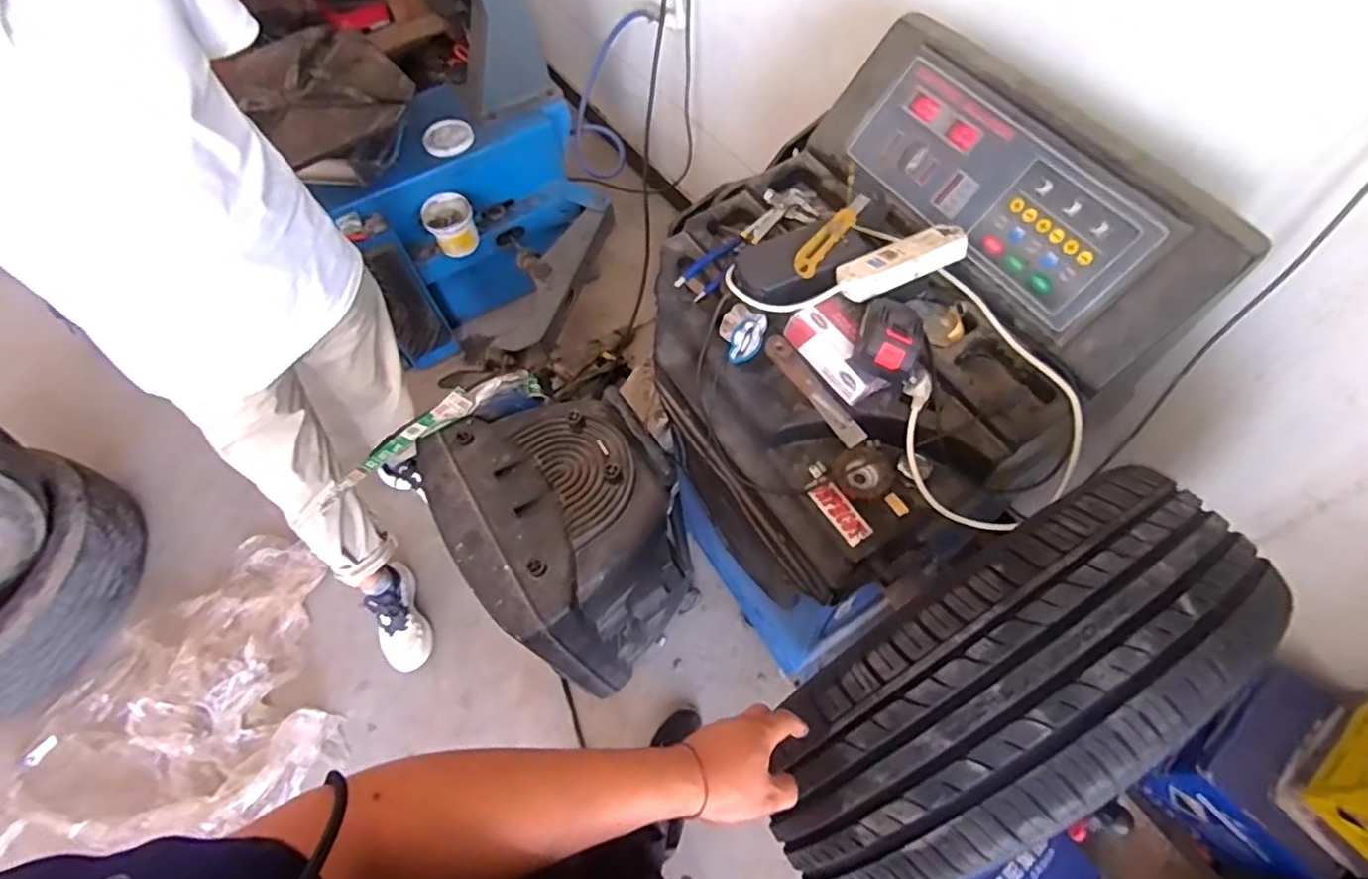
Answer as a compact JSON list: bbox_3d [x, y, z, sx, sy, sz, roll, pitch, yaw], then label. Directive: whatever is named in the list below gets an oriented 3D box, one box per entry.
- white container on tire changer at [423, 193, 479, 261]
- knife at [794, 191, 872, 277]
[{"bbox_3d":[-0.610,-0.559,1.642,0.126,0.131,0.106,-24,62,-9],"label":"white container on tire changer"},{"bbox_3d":[0.203,-0.284,0.856,0.035,0.017,0.163,33,68,20],"label":"knife"}]

